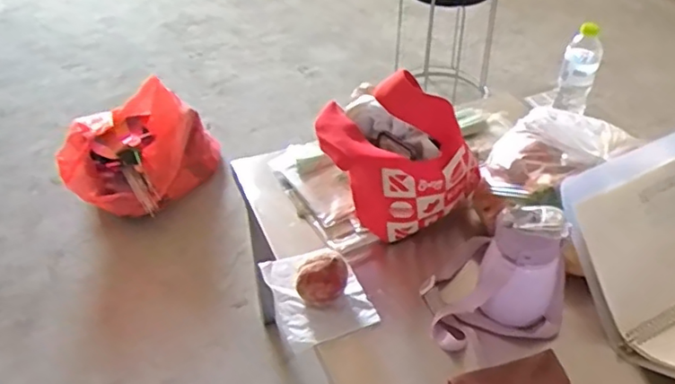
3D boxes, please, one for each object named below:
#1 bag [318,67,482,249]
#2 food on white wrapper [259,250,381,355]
[{"bbox_3d":[0.102,-0.054,1.005,0.260,0.221,0.157,-4,41,-5],"label":"bag"},{"bbox_3d":[-0.029,0.135,0.929,0.132,0.081,0.168,-14,43,-16],"label":"food on white wrapper"}]

